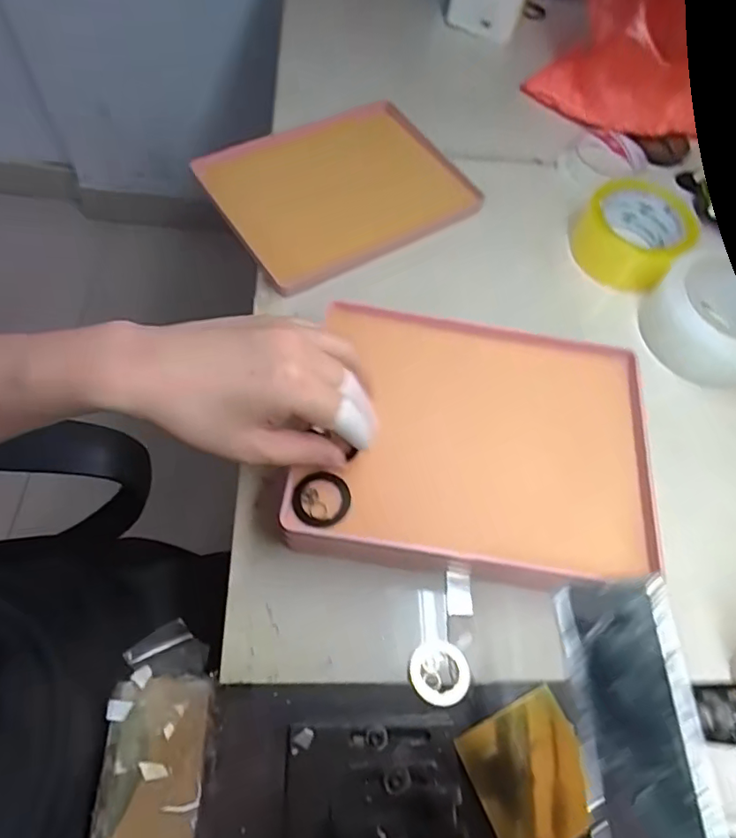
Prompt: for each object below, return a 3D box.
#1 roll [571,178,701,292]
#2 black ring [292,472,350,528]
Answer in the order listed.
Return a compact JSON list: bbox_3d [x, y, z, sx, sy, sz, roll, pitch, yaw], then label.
[{"bbox_3d":[0.265,-0.180,0.528,0.095,0.070,0.091,3,62,-5],"label":"roll"},{"bbox_3d":[-0.030,0.052,0.342,0.036,0.008,0.034,3,62,-5],"label":"black ring"}]

